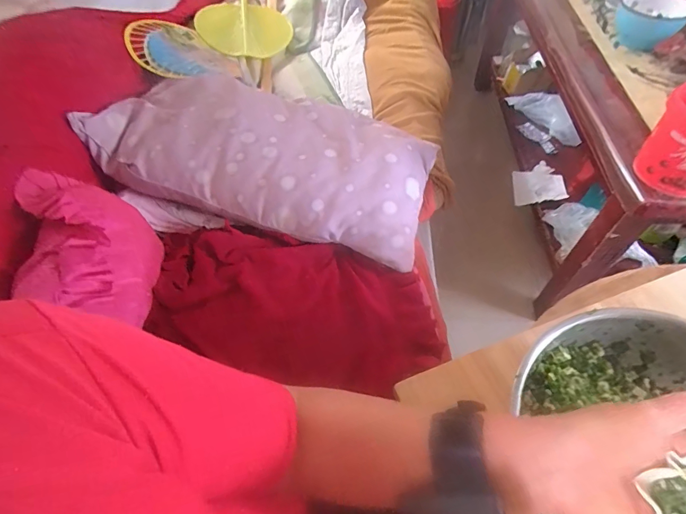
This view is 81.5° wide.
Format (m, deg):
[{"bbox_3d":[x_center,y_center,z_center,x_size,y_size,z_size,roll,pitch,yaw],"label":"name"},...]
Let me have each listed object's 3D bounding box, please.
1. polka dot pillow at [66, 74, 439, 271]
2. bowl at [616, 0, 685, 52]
[{"bbox_3d":[-0.143,-0.210,0.756,0.625,0.119,0.343,15,57,14],"label":"polka dot pillow"},{"bbox_3d":[0.697,-0.541,0.908,0.141,0.079,0.117,32,62,23],"label":"bowl"}]

